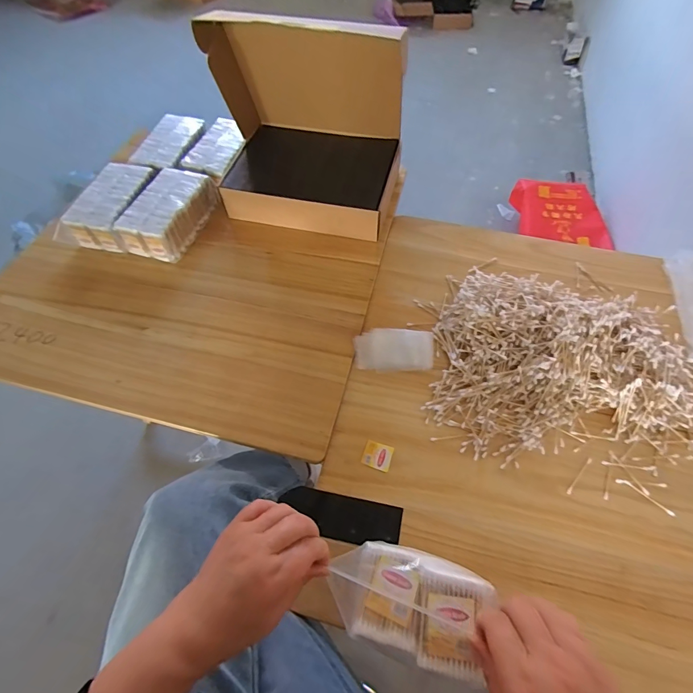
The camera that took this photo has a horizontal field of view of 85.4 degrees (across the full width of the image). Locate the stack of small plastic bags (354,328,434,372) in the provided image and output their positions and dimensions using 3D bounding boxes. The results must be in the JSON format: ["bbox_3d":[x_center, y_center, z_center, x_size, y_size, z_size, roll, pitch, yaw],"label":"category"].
[{"bbox_3d":[0.086,0.005,0.672,0.139,0.012,0.083,-2,61,1],"label":"stack of small plastic bags"}]

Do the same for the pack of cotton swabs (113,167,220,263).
[{"bbox_3d":[-0.390,-0.293,0.822,0.127,0.076,0.216,16,61,10],"label":"pack of cotton swabs"}]

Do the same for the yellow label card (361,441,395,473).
[{"bbox_3d":[0.049,0.170,0.587,0.044,0.007,0.042,18,55,11],"label":"yellow label card"}]

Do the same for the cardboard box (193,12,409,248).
[{"bbox_3d":[-0.082,-0.443,0.755,0.362,0.338,0.255,12,60,8],"label":"cardboard box"}]

